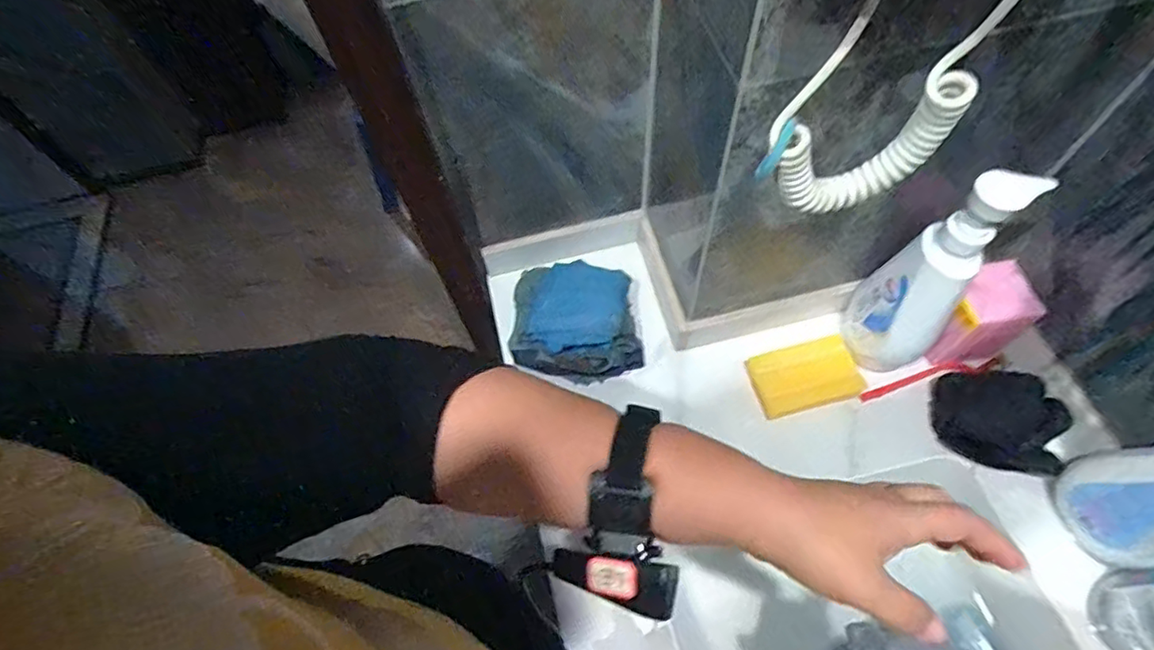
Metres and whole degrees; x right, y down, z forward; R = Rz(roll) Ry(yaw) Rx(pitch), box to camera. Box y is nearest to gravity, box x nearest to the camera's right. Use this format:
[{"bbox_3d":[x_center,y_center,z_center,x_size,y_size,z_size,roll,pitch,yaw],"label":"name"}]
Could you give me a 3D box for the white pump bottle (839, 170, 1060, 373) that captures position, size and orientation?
[{"bbox_3d":[0.323,-0.035,0.538,0.073,0.245,0.070,-2,62,3],"label":"white pump bottle"}]

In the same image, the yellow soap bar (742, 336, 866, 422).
[{"bbox_3d":[0.252,0.055,0.633,0.115,0.014,0.069,-15,62,-4],"label":"yellow soap bar"}]

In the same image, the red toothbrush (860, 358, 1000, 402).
[{"bbox_3d":[0.379,0.056,0.625,0.149,0.016,0.019,-12,62,-2],"label":"red toothbrush"}]

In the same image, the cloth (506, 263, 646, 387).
[{"bbox_3d":[-0.006,-0.015,0.651,0.136,0.065,0.124,0,62,4],"label":"cloth"}]

